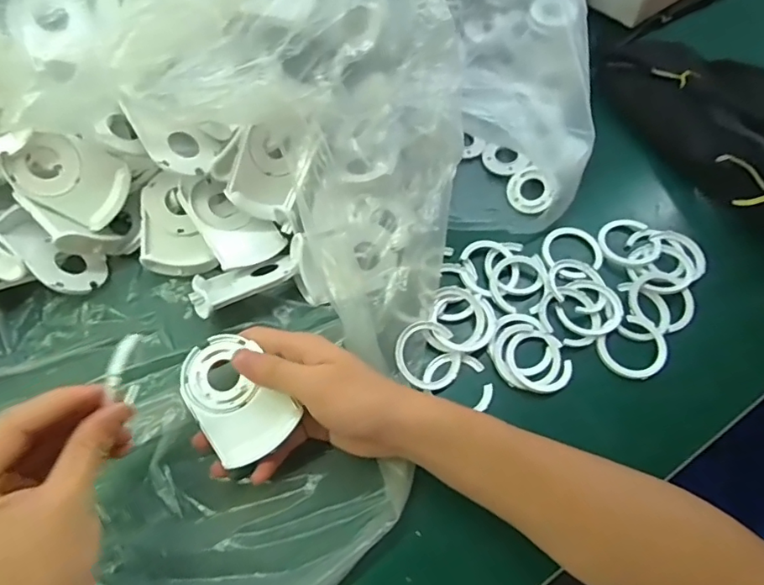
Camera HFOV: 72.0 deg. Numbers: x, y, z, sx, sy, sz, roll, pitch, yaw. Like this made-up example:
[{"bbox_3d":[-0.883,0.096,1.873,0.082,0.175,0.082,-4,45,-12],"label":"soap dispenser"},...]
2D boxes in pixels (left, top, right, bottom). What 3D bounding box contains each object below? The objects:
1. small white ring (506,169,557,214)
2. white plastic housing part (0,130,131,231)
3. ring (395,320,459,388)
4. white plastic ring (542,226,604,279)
[{"bbox_3d":[0.134,-0.092,0.476,0.042,0.009,0.038,10,95,25],"label":"small white ring"},{"bbox_3d":[-0.239,-0.088,0.403,0.079,0.018,0.059,30,93,-23],"label":"white plastic housing part"},{"bbox_3d":[0.035,0.047,0.399,0.050,0.006,0.051,4,75,-17],"label":"ring"},{"bbox_3d":[0.165,-0.036,0.456,0.050,0.005,0.051,1,62,-2],"label":"white plastic ring"}]

